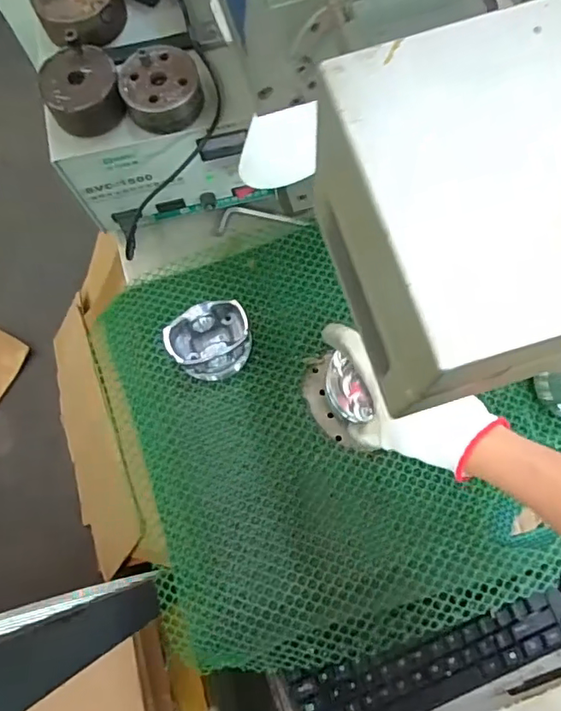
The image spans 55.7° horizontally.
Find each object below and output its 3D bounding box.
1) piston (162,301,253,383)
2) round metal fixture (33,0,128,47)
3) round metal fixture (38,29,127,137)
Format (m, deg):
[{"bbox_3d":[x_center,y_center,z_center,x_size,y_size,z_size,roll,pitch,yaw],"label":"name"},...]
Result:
[{"bbox_3d":[-0.072,-0.014,0.547,0.080,0.053,0.065,-13,74,-3],"label":"piston"},{"bbox_3d":[-0.193,-0.342,0.515,0.080,0.028,0.093,-15,74,-4],"label":"round metal fixture"},{"bbox_3d":[-0.180,-0.246,0.478,0.066,0.049,0.078,-17,74,-4],"label":"round metal fixture"}]

